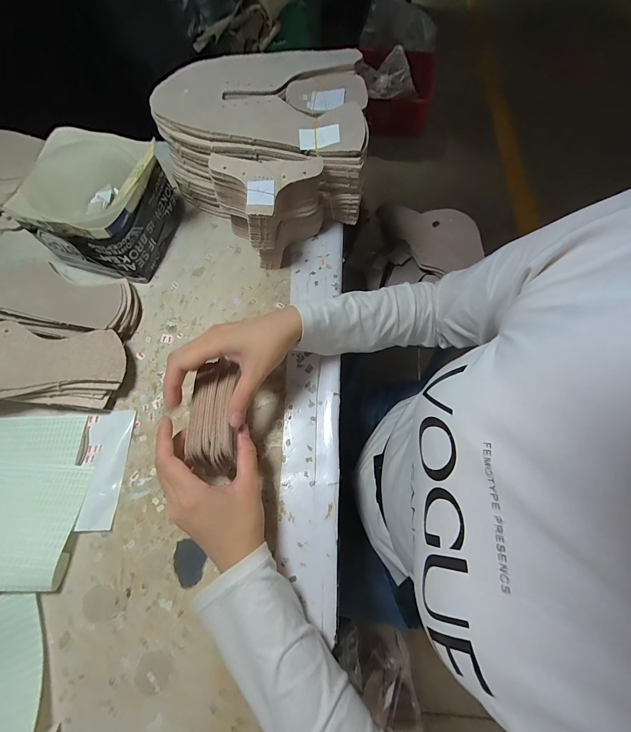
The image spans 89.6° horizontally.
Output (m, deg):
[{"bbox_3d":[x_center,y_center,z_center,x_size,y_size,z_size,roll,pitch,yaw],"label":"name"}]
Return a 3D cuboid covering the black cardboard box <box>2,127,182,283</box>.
[{"bbox_3d":[-0.259,-0.196,0.404,0.154,0.104,0.131,14,71,6],"label":"black cardboard box"}]

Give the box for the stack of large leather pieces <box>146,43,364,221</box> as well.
[{"bbox_3d":[-0.067,-0.290,0.424,0.243,0.123,0.189,-6,70,-1],"label":"stack of large leather pieces"}]

